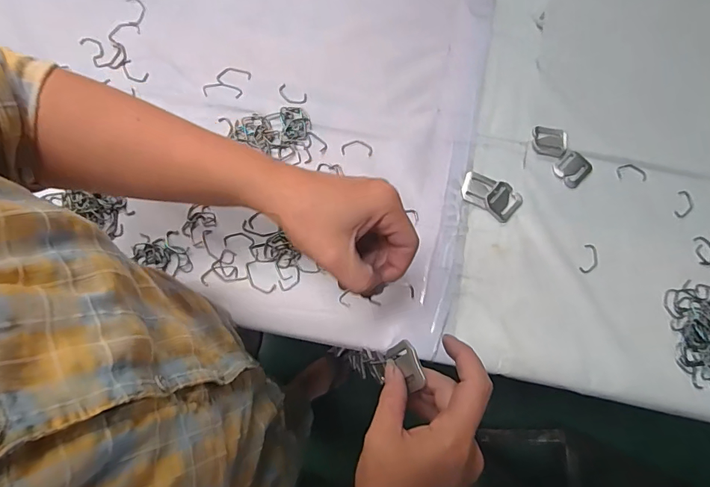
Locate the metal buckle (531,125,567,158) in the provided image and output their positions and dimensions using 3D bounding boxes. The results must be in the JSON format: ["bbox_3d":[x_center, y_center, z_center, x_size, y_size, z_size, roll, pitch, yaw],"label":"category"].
[{"bbox_3d":[0.224,-0.116,0.488,0.039,0.004,0.036,7,77,0],"label":"metal buckle"}]

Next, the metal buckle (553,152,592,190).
[{"bbox_3d":[0.248,-0.085,0.484,0.038,0.004,0.036,-40,81,-10],"label":"metal buckle"}]

